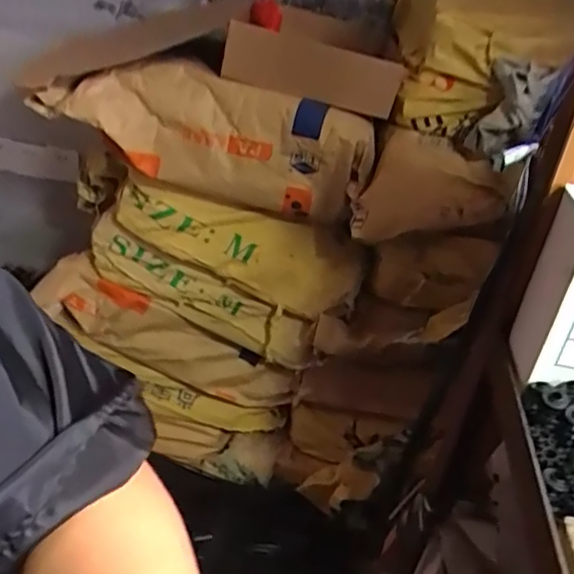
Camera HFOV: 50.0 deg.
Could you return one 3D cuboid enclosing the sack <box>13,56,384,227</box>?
[{"bbox_3d":[-0.131,-0.236,0.994,0.530,0.189,0.110,10,31,6],"label":"sack"}]

